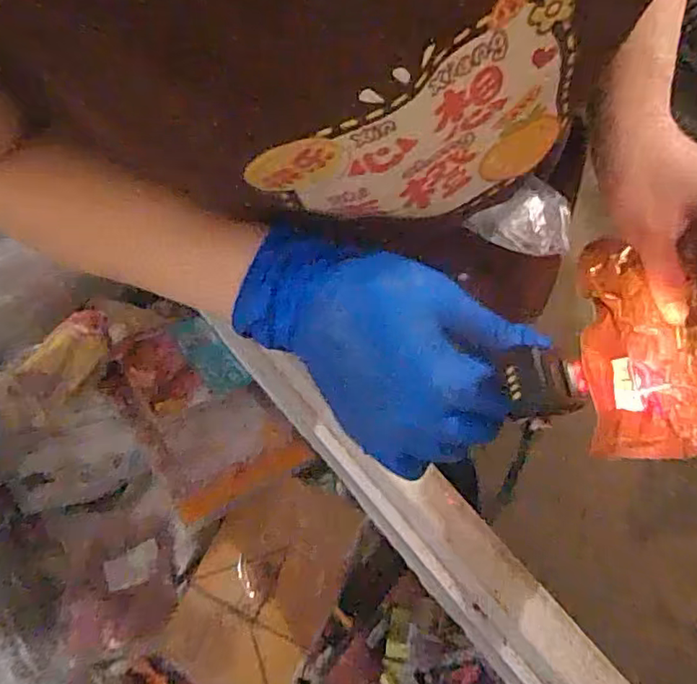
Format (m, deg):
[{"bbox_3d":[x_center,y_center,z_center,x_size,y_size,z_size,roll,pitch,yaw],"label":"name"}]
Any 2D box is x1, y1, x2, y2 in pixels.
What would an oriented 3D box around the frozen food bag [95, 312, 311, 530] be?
[{"bbox_3d":[-0.193,0.092,0.753,0.170,0.021,0.249,-30,84,-37],"label":"frozen food bag"}]

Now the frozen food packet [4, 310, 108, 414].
[{"bbox_3d":[-0.354,0.024,0.708,0.069,0.027,0.146,24,71,11],"label":"frozen food packet"}]

